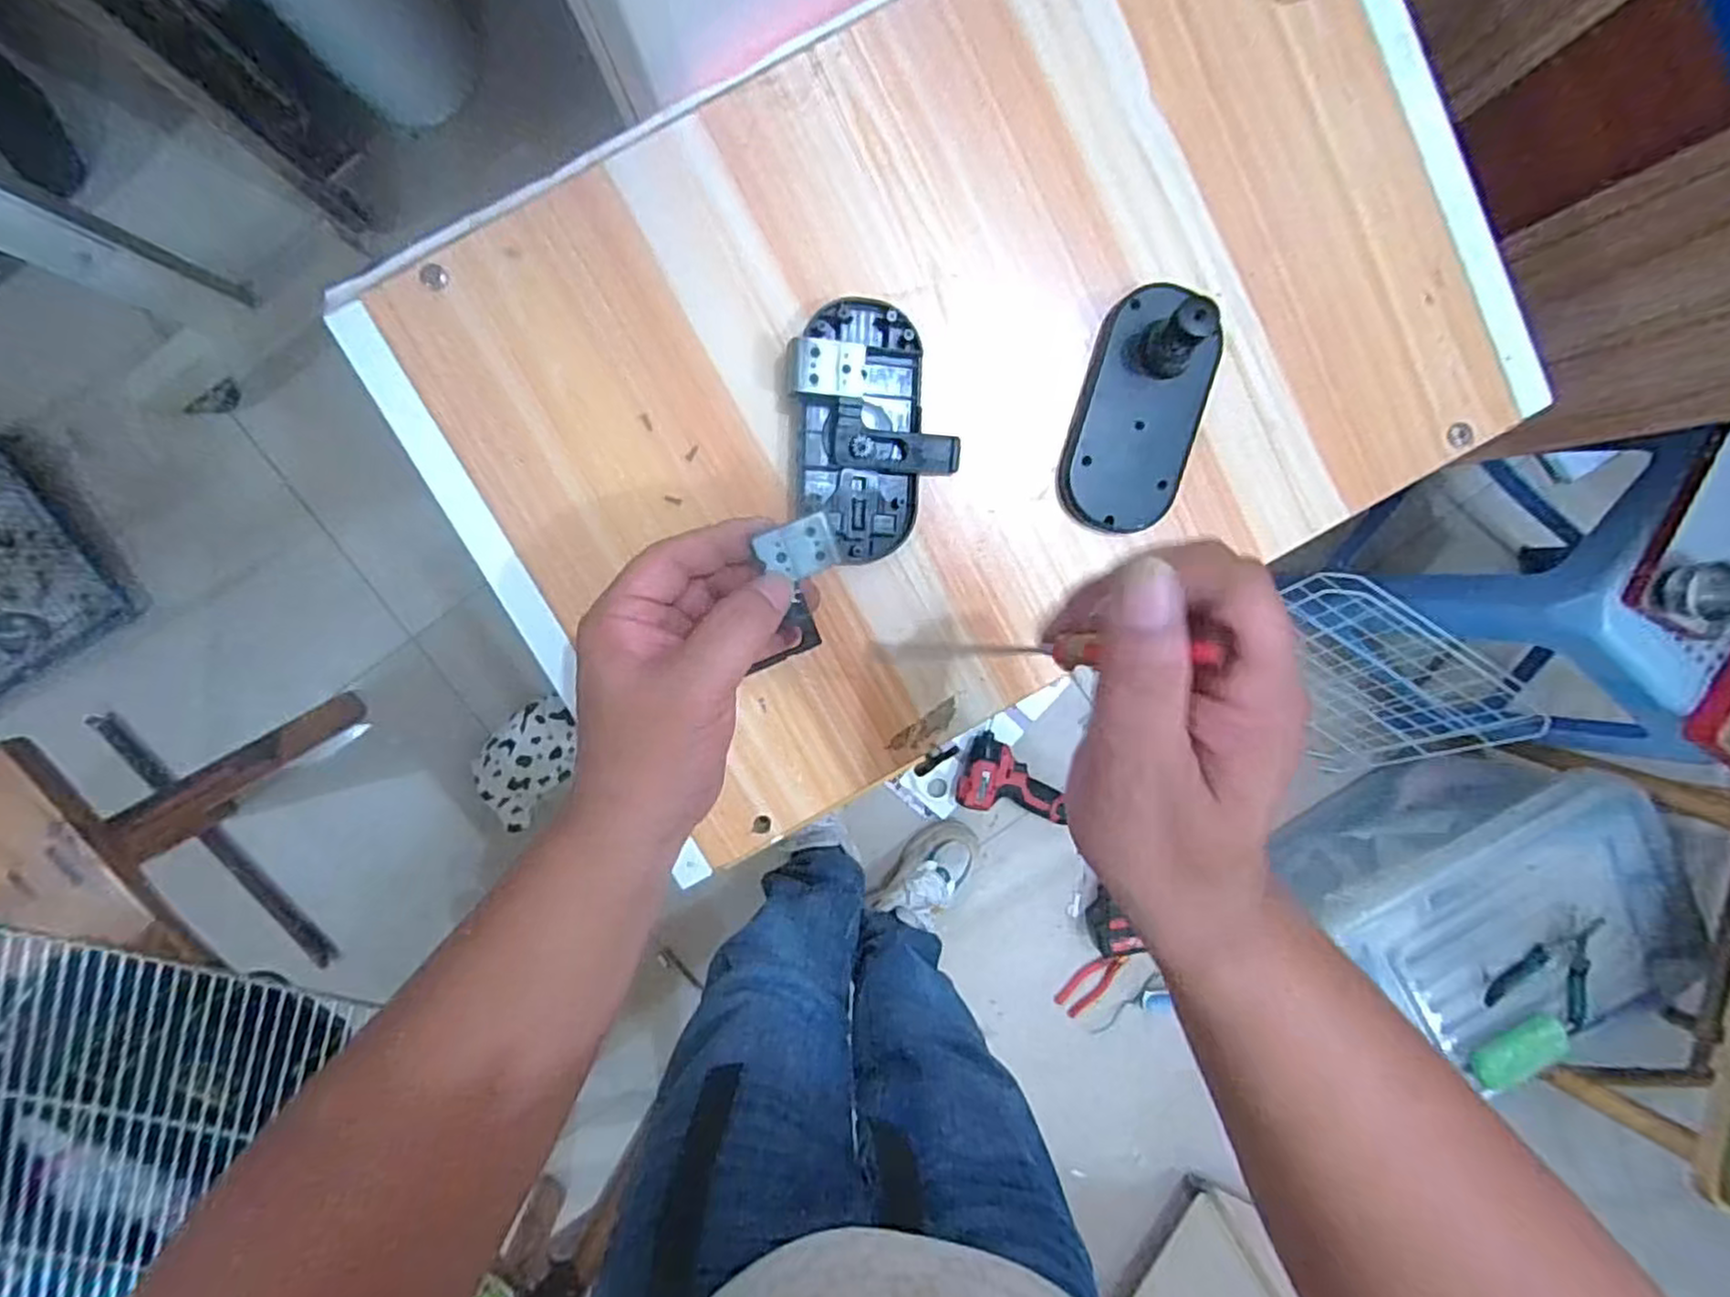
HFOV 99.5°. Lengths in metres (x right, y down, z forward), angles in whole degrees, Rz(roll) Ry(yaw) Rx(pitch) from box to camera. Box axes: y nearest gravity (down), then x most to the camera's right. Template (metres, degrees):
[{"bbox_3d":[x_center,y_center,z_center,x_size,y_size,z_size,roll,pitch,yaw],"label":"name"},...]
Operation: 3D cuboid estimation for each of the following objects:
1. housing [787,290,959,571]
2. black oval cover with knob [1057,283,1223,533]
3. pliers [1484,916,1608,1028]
[{"bbox_3d":[0.006,-0.110,0.373,0.080,0.030,0.125,-4,97,-2],"label":"housing"},{"bbox_3d":[0.147,-0.122,0.374,0.066,0.045,0.121,14,96,-4],"label":"black oval cover with knob"},{"bbox_3d":[0.889,0.414,0.954,0.124,0.020,0.138,8,96,-3],"label":"pliers"}]

